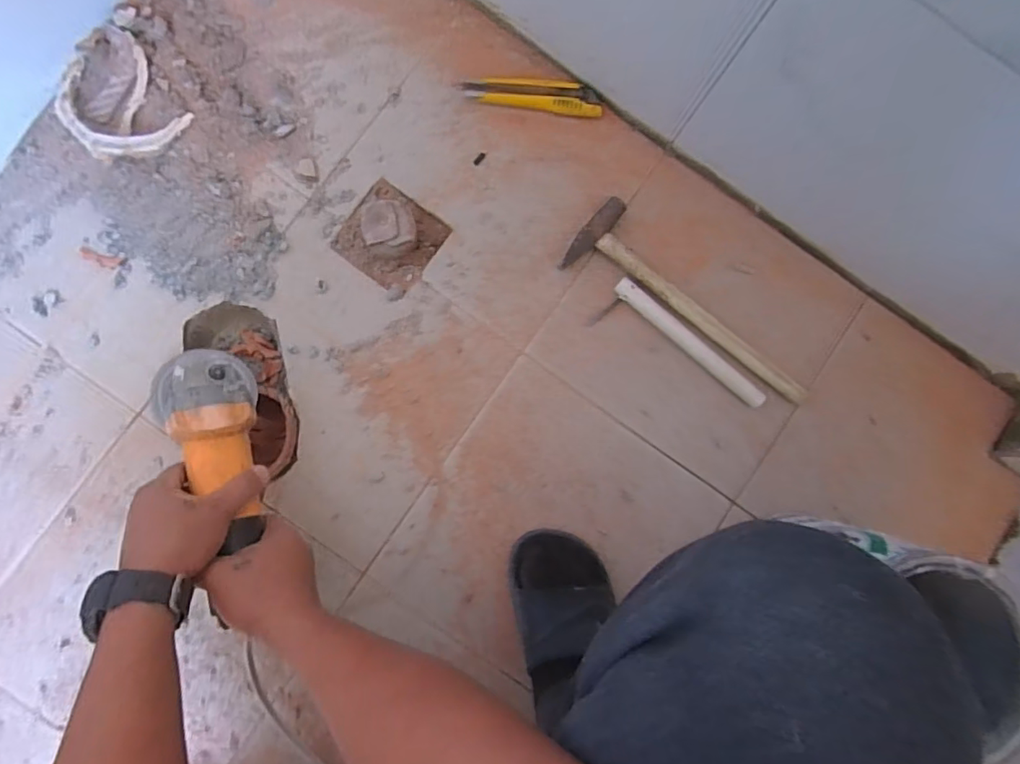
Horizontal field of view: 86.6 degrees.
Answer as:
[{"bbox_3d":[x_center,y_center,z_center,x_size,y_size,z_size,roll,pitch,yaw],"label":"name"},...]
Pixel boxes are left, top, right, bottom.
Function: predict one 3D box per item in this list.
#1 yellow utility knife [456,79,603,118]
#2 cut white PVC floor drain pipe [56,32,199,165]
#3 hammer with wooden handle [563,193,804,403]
[{"bbox_3d":[0.025,-0.328,0.619,0.161,0.020,0.036,3,86,-3],"label":"yellow utility knife"},{"bbox_3d":[-0.419,-0.296,0.578,0.110,0.014,0.128,-39,89,-5],"label":"cut white PVC floor drain pipe"},{"bbox_3d":[0.212,-0.089,0.612,0.309,0.024,0.089,33,85,-1],"label":"hammer with wooden handle"}]

